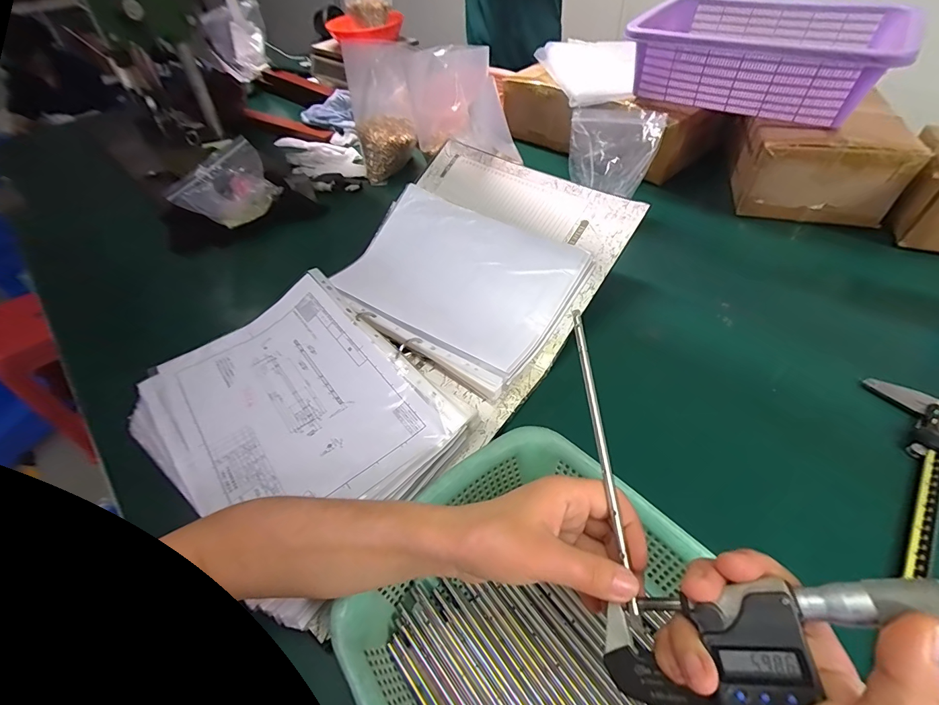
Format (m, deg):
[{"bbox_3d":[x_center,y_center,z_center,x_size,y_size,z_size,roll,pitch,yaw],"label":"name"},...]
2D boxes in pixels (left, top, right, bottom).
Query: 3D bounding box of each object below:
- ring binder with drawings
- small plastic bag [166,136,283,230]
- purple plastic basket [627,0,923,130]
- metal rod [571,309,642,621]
[{"bbox_3d":[-0.074,-0.058,0.501,0.355,0.077,0.601,31,58,27],"label":"ring binder with drawings"},{"bbox_3d":[-0.403,-0.275,0.679,0.142,0.130,0.035,-45,70,-6],"label":"small plastic bag"},{"bbox_3d":[0.491,-0.496,0.688,0.365,0.121,0.301,28,56,25],"label":"purple plastic basket"},{"bbox_3d":[0.083,0.056,0.254,0.006,0.005,0.194,-3,60,2],"label":"metal rod"}]

